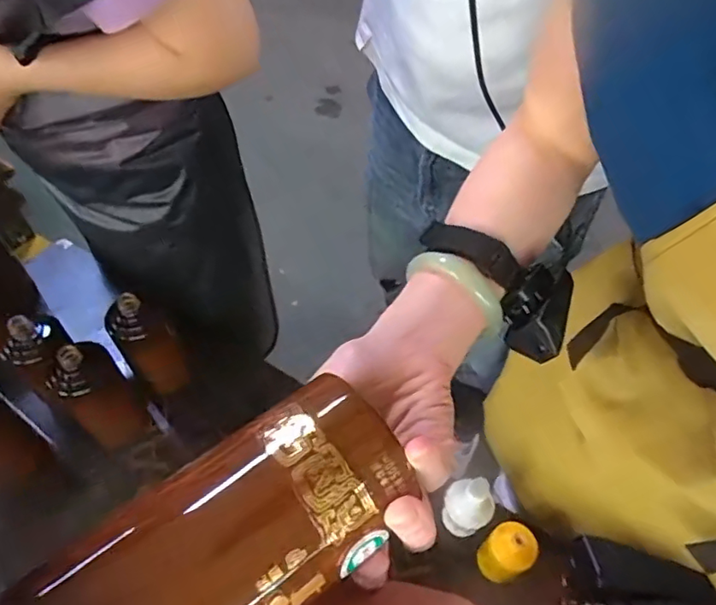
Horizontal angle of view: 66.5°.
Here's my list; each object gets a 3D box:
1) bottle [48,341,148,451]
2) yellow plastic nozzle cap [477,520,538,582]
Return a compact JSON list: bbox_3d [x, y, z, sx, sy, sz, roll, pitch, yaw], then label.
[{"bbox_3d":[-0.361,0.128,0.755,0.083,0.181,0.085,-34,61,-24],"label":"bottle"},{"bbox_3d":[0.173,0.289,0.634,0.060,0.051,0.053,-29,59,-22],"label":"yellow plastic nozzle cap"}]

